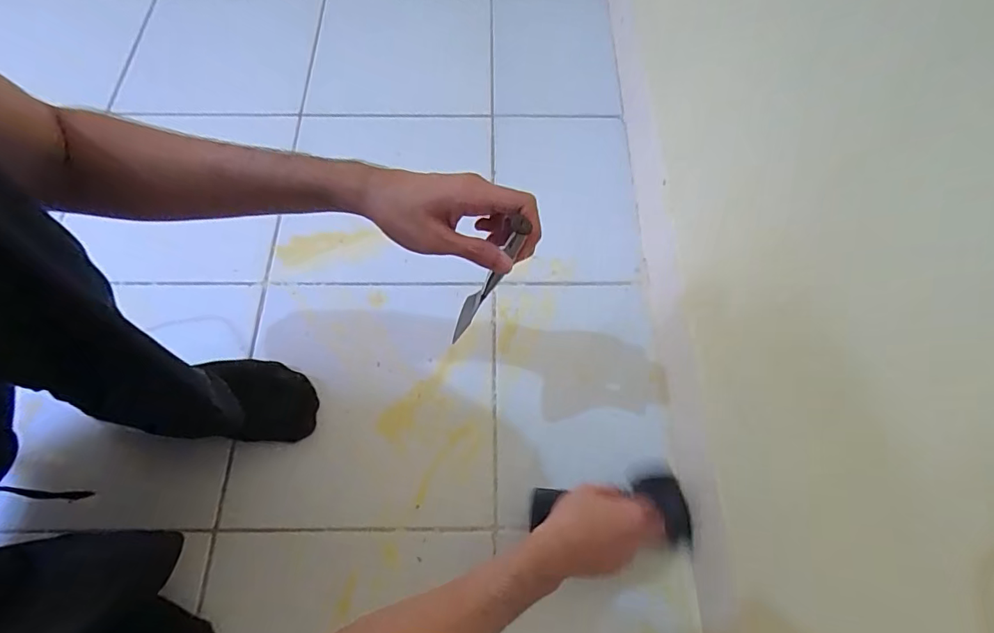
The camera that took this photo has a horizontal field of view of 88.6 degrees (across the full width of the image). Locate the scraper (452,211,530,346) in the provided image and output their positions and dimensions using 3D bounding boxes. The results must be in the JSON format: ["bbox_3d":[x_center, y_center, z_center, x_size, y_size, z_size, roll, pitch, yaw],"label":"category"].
[{"bbox_3d":[-0.009,-0.029,0.425,0.016,0.144,0.022,-15,64,-36],"label":"scraper"}]

